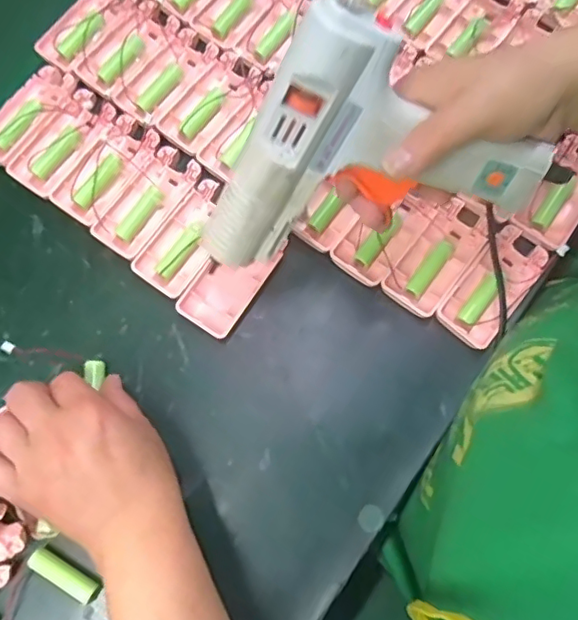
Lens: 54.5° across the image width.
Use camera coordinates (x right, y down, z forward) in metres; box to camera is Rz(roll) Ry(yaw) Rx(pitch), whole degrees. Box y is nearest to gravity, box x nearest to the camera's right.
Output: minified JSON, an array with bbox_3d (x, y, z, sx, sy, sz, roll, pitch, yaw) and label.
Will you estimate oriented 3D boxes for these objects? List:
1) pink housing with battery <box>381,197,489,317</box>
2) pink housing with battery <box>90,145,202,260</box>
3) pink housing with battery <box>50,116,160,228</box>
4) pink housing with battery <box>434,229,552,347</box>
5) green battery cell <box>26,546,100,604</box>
[{"bbox_3d":[0.116,-0.043,0.429,0.042,0.015,0.098,37,78,11],"label":"pink housing with battery"},{"bbox_3d":[-0.112,-0.087,0.450,0.044,0.017,0.096,34,78,10],"label":"pink housing with battery"},{"bbox_3d":[-0.148,-0.116,0.451,0.043,0.015,0.094,34,78,10],"label":"pink housing with battery"},{"bbox_3d":[0.155,-0.019,0.420,0.044,0.017,0.098,38,79,11],"label":"pink housing with battery"},{"bbox_3d":[-0.151,0.177,0.375,0.050,0.014,0.014,29,77,9],"label":"green battery cell"}]

